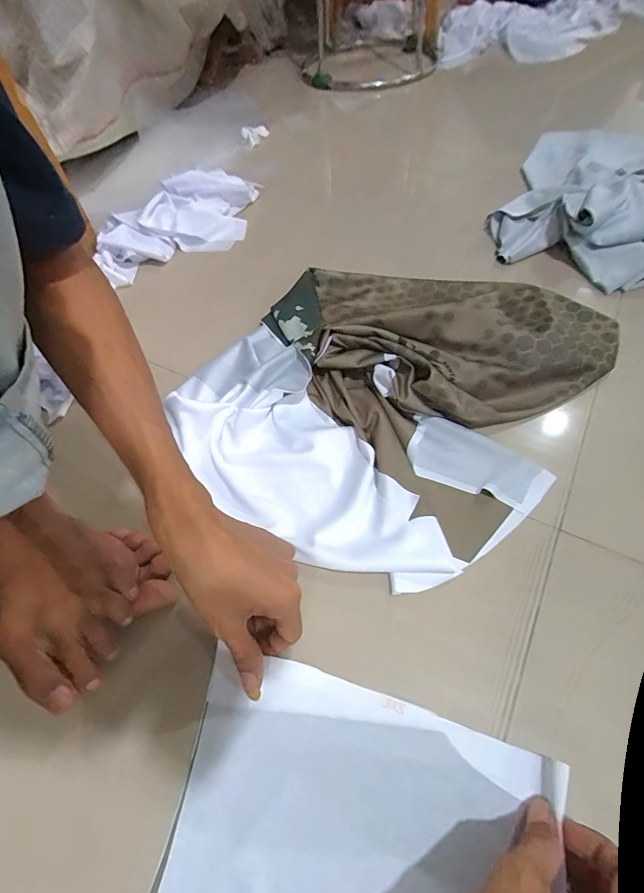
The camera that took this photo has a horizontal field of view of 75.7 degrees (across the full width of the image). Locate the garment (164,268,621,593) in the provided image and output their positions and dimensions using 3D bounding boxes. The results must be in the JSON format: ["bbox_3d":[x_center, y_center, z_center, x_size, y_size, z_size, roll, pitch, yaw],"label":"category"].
[{"bbox_3d":[0.076,-0.082,0.462,0.376,0.061,0.450,30,64,23],"label":"garment"}]

